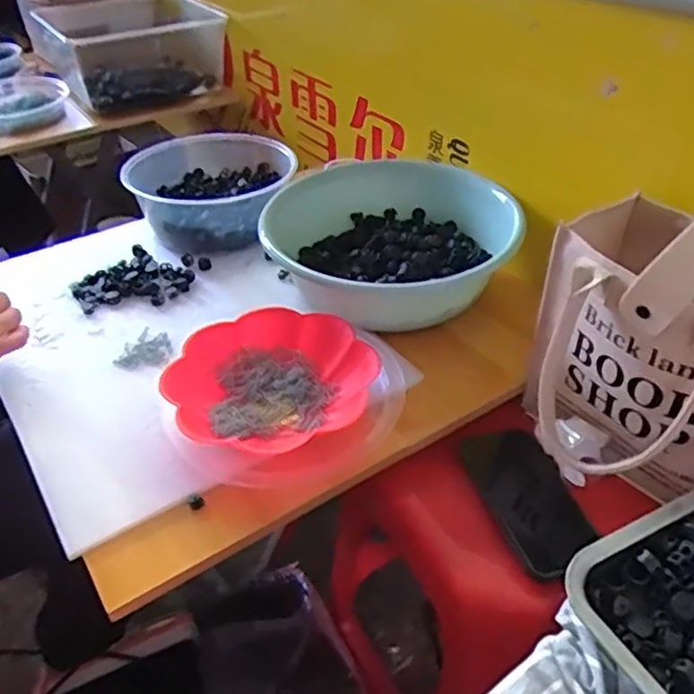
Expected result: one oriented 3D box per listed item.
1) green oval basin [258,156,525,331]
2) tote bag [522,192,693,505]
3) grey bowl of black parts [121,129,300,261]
[{"bbox_3d":[0.059,-0.129,0.806,0.279,0.088,0.248,17,43,22],"label":"green oval basin"},{"bbox_3d":[0.273,-0.002,0.572,0.201,0.220,0.229,-30,47,-30],"label":"tote bag"},{"bbox_3d":[-0.196,-0.225,0.946,0.194,0.092,0.197,-1,39,1],"label":"grey bowl of black parts"}]

